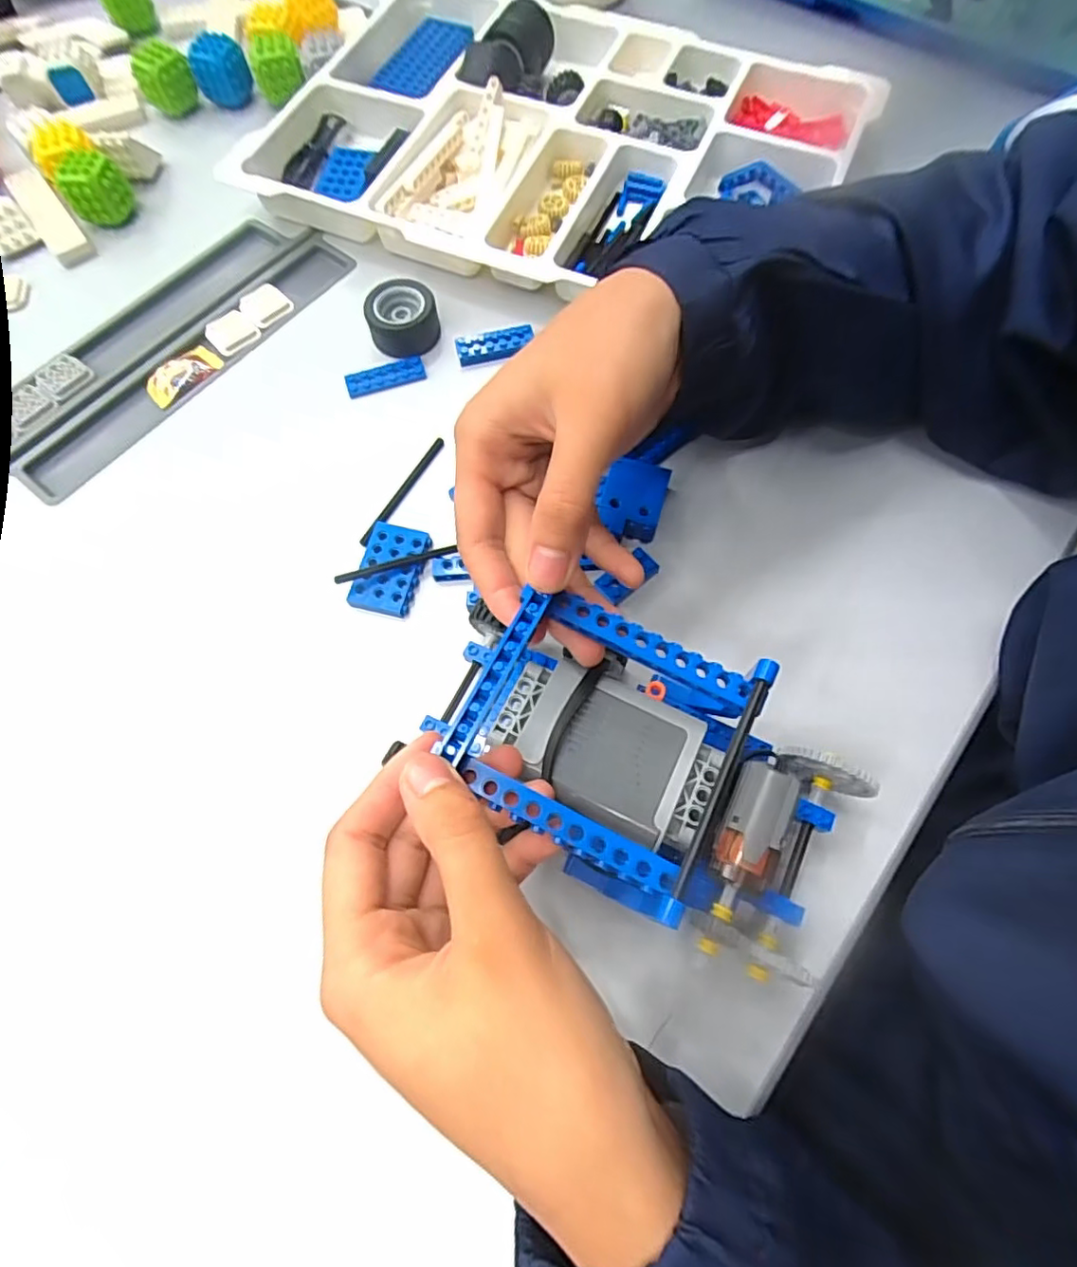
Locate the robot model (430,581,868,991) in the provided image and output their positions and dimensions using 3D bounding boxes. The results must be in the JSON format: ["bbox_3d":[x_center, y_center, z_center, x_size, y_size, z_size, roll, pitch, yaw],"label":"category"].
[{"bbox_3d":[0.040,0.051,0.225,0.162,0.067,0.089,25,72,10],"label":"robot model"}]

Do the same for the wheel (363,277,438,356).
[{"bbox_3d":[-0.083,-0.194,0.366,0.041,0.024,0.036,-12,70,-3],"label":"wheel"}]

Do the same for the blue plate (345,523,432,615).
[{"bbox_3d":[-0.077,-0.035,0.312,0.031,0.008,0.047,12,70,5],"label":"blue plate"}]

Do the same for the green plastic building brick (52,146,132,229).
[{"bbox_3d":[-0.303,-0.304,0.409,0.037,0.038,0.042,25,72,10],"label":"green plastic building brick"}]

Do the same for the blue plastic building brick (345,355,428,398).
[{"bbox_3d":[-0.093,-0.157,0.365,0.048,0.006,0.015,-18,70,-6],"label":"blue plastic building brick"}]

